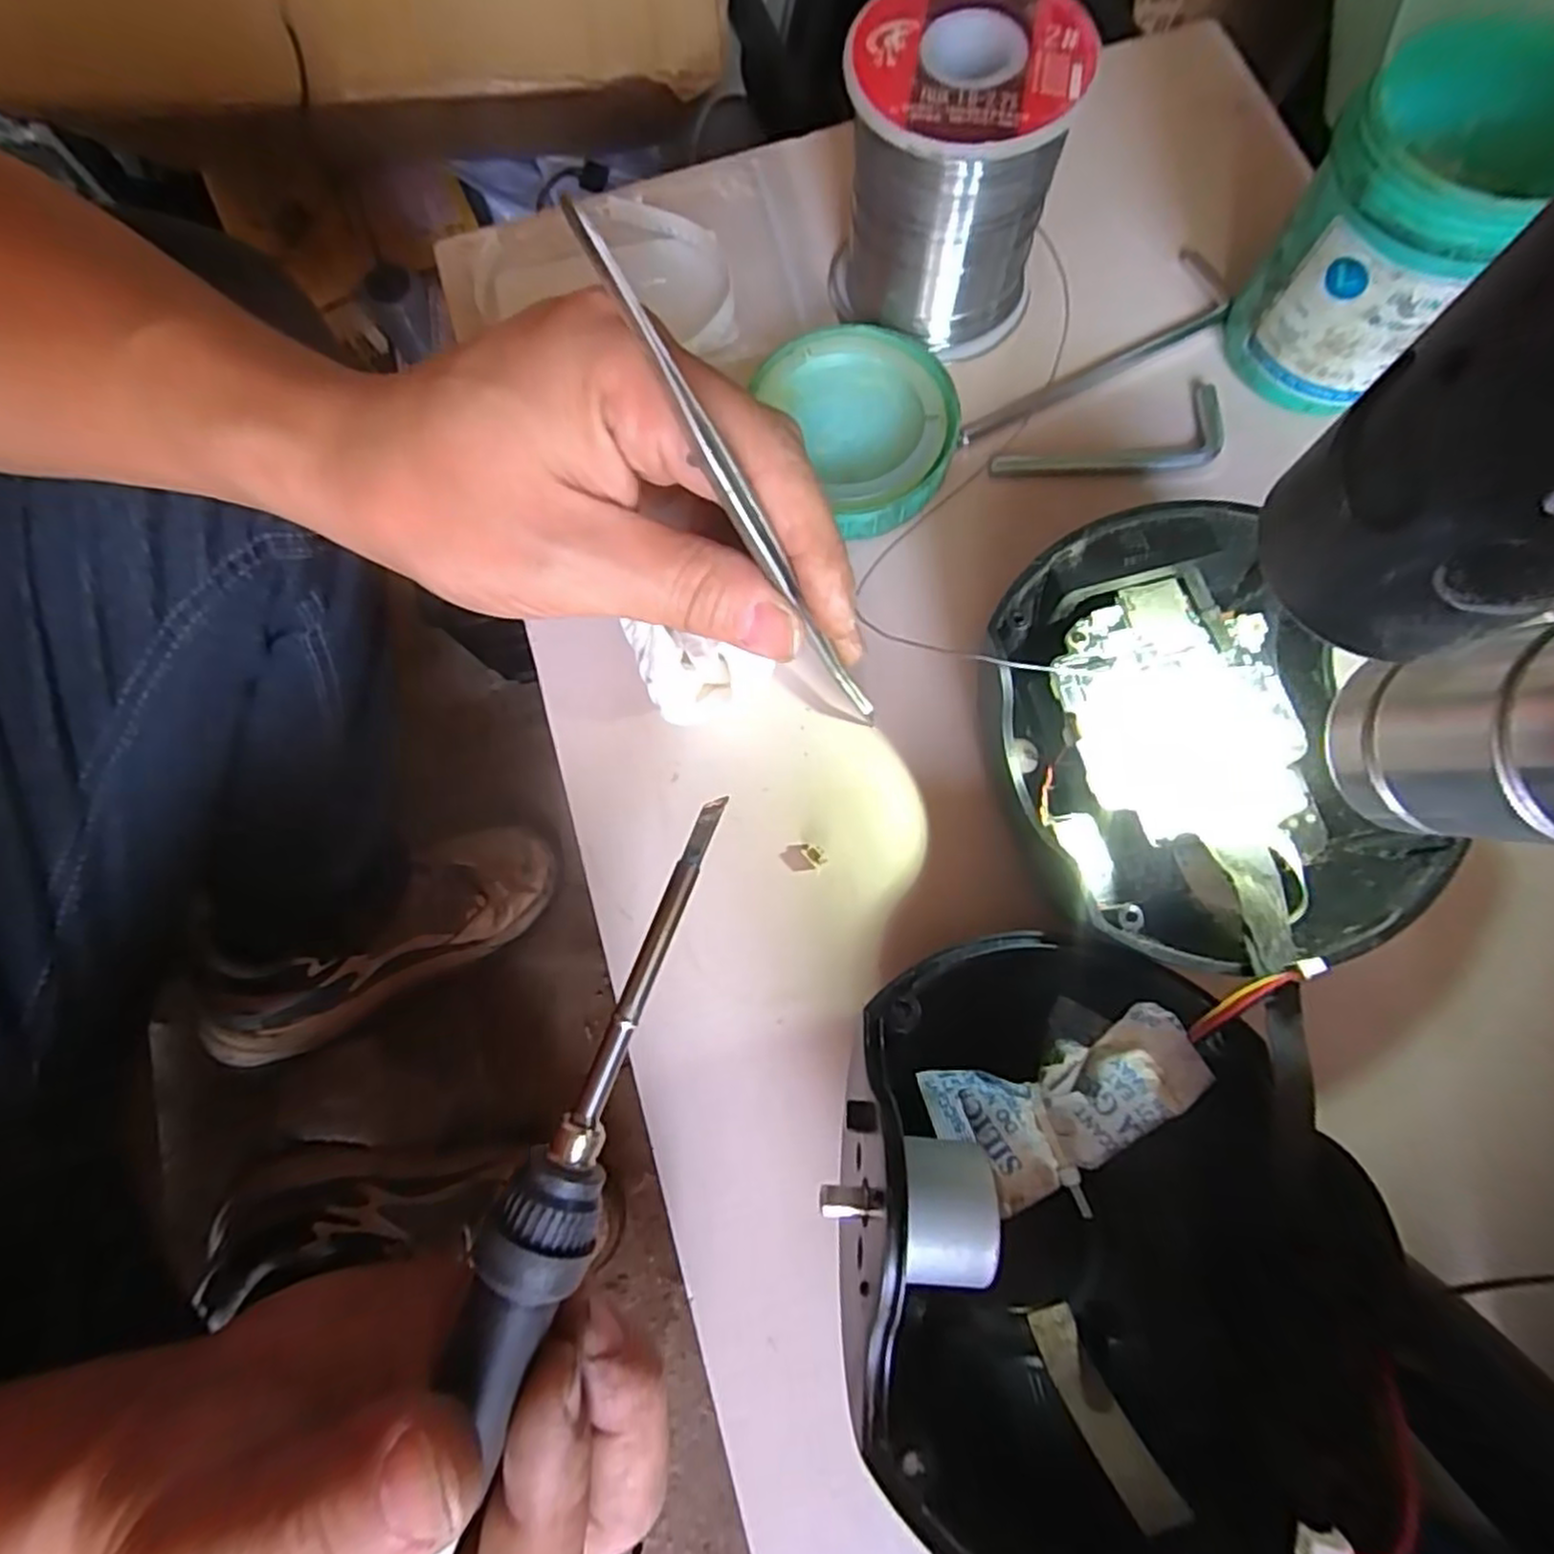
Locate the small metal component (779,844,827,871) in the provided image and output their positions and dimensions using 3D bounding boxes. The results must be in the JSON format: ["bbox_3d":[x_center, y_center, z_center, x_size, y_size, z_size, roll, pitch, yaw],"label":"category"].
[{"bbox_3d":[0.007,0.022,0.206,0.013,0.004,0.007,-3,76,-1],"label":"small metal component"}]

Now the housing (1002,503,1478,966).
[{"bbox_3d":[0.099,-0.008,0.184,0.087,0.046,0.108,-10,76,-2],"label":"housing"}]

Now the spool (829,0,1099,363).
[{"bbox_3d":[0.050,-0.176,0.215,0.061,0.064,0.061,11,76,3],"label":"spool"}]

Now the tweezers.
[{"bbox_3d":[-0.005,-0.057,0.164,0.004,0.126,0.007,-49,45,-11],"label":"tweezers"}]

